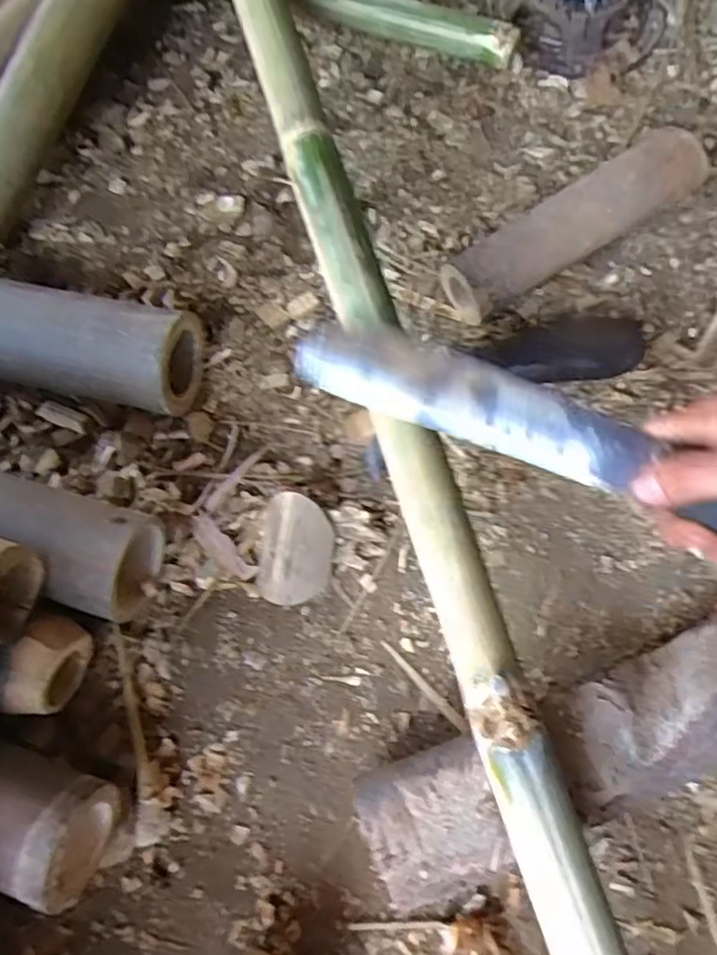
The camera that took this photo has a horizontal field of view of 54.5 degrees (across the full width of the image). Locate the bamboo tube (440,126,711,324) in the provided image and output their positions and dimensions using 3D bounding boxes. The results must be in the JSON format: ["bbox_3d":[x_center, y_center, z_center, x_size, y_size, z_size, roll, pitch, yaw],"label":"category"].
[{"bbox_3d":[0.172,-0.202,0.552,0.227,0.062,0.055,-31,69,-10],"label":"bamboo tube"}]

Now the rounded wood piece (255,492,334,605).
[{"bbox_3d":[-0.043,0.050,0.484,0.049,0.011,0.074,9,87,-3],"label":"rounded wood piece"}]

